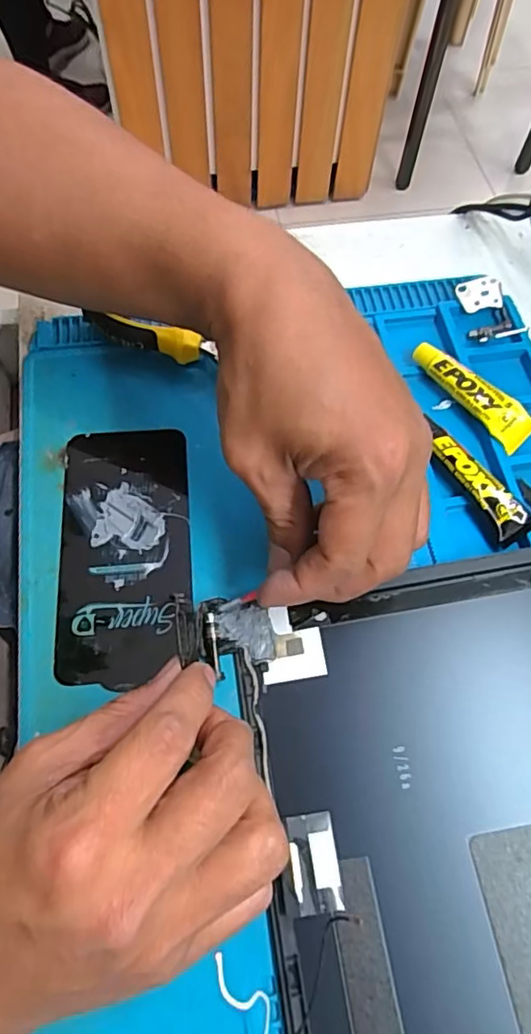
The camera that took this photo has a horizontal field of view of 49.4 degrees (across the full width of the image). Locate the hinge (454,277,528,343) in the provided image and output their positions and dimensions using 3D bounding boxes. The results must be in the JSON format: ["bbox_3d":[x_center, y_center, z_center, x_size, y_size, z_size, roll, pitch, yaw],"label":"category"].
[{"bbox_3d":[0.145,-0.130,0.370,0.028,0.019,0.050,-17,66,-5],"label":"hinge"}]

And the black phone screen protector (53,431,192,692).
[{"bbox_3d":[-0.075,0.015,0.308,0.066,0.004,0.141,-6,66,0],"label":"black phone screen protector"}]

